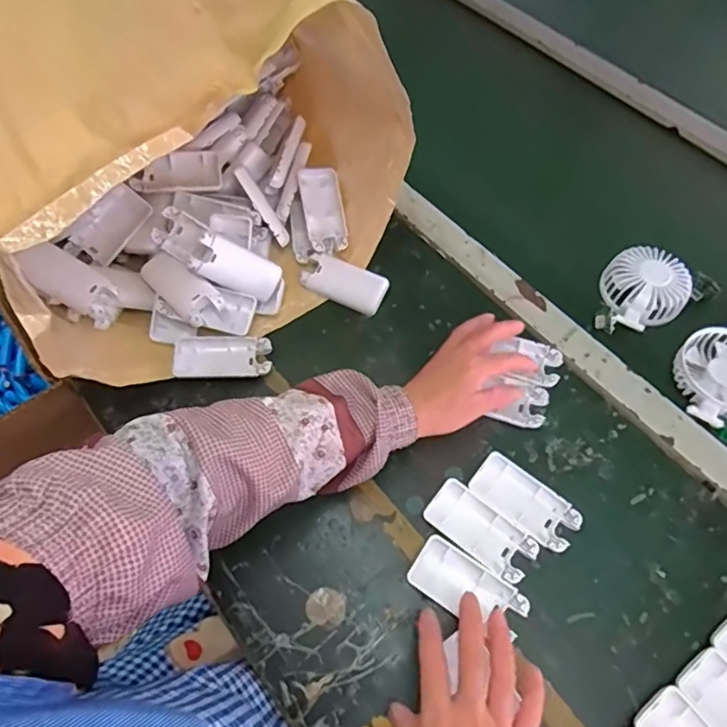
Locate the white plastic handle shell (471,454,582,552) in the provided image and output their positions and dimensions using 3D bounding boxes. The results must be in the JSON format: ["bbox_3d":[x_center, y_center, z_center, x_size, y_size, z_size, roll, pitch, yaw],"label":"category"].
[{"bbox_3d":[0.144,0.124,0.485,0.093,0.014,0.046,36,69,20],"label":"white plastic handle shell"}]

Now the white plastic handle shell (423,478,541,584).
[{"bbox_3d":[0.102,0.146,0.473,0.095,0.009,0.045,36,69,20],"label":"white plastic handle shell"}]

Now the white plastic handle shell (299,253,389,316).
[{"bbox_3d":[-0.021,-0.087,0.594,0.091,0.026,0.041,21,65,14],"label":"white plastic handle shell"}]

